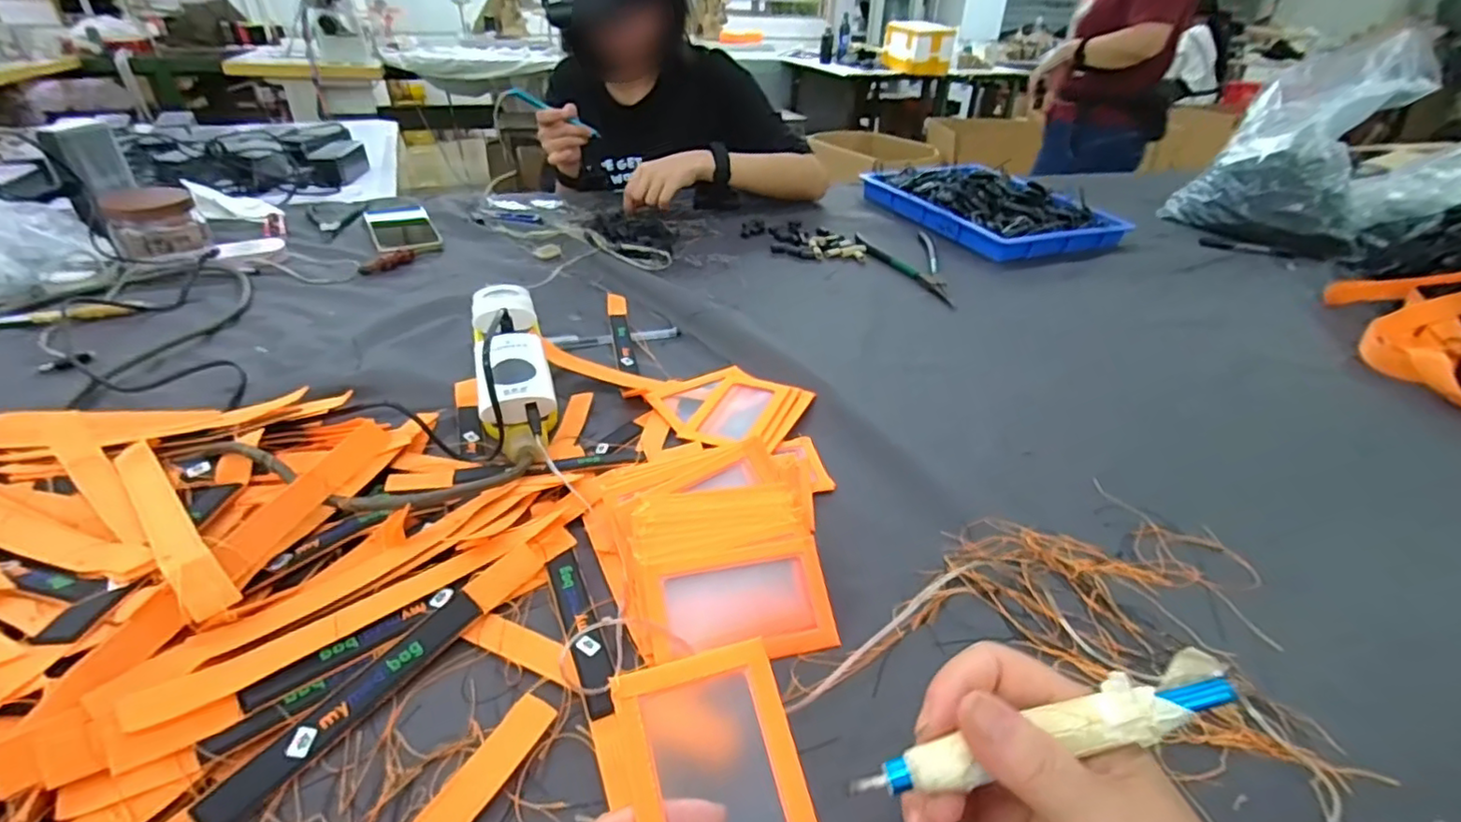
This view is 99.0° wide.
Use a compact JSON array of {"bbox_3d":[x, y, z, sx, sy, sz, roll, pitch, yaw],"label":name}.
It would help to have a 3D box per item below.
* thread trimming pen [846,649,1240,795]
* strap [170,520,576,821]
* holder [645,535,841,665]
[{"bbox_3d":[0.110,0.112,0.218,0.137,0.013,0.024,-15,37,-4],"label":"thread trimming pen"},{"bbox_3d":[-0.178,0.131,0.319,0.021,0.011,0.249,22,39,26],"label":"strap"},{"bbox_3d":[0.006,0.110,0.357,0.103,0.005,0.063,-6,63,-13],"label":"holder"}]

